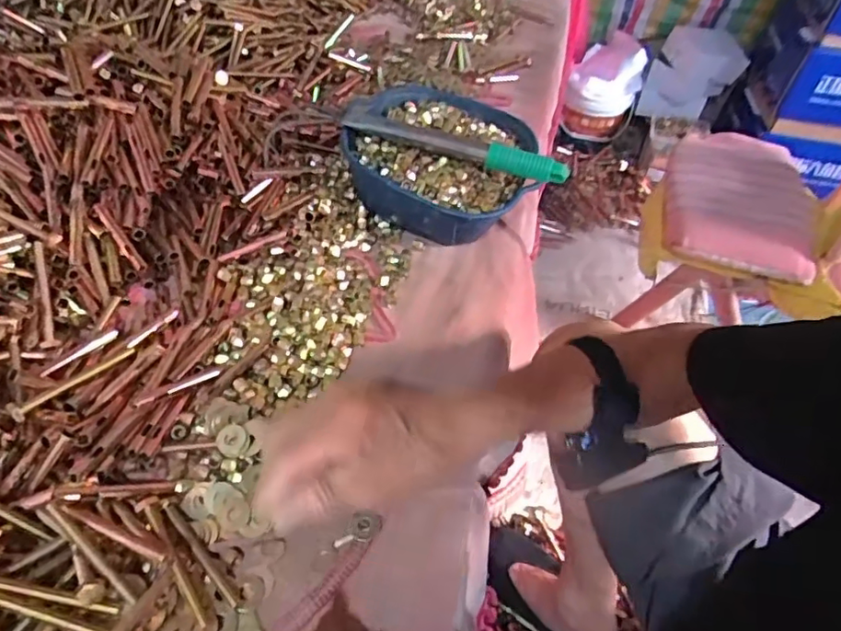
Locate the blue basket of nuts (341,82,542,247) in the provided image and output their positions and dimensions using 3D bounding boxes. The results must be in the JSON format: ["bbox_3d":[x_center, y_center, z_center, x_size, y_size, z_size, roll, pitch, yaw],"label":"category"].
[{"bbox_3d":[0.024,-0.180,0.698,0.207,0.097,0.220,3,50,-3],"label":"blue basket of nuts"}]

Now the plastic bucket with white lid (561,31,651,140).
[{"bbox_3d":[0.522,-0.647,1.630,0.183,0.206,0.223,21,51,12],"label":"plastic bucket with white lid"}]

